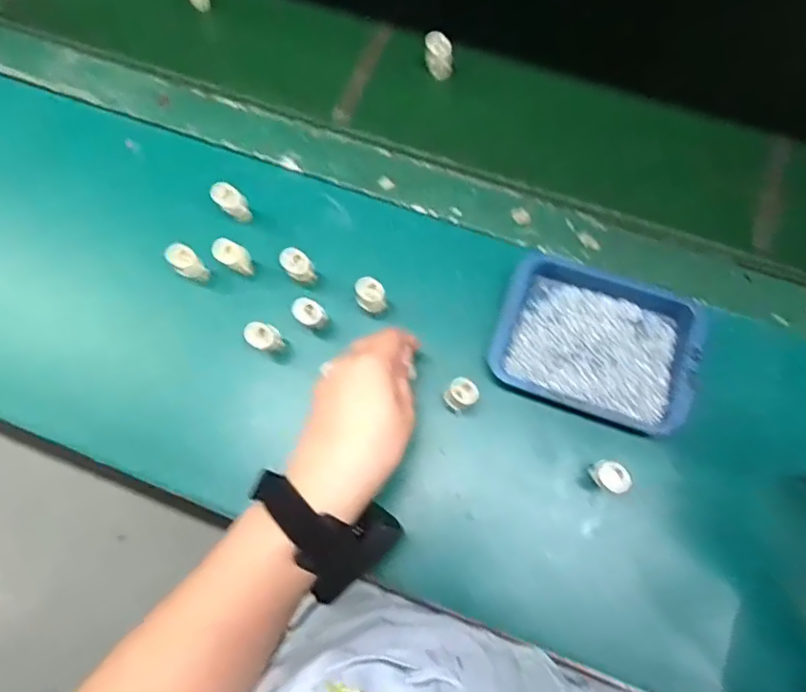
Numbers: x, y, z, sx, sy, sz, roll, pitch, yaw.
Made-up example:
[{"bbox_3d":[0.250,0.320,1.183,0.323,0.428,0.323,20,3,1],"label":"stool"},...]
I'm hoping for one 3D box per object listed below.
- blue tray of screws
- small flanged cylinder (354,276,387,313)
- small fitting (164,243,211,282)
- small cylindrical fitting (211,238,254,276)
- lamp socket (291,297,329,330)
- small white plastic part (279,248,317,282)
[{"bbox_3d":[0.161,-0.005,0.475,0.161,0.031,0.130,20,74,6],"label":"blue tray of screws"},{"bbox_3d":[-0.027,-0.038,0.487,0.024,0.049,0.026,-9,73,-3],"label":"small flanged cylinder"},{"bbox_3d":[-0.187,-0.069,0.501,0.022,0.048,0.024,0,73,0],"label":"small fitting"},{"bbox_3d":[-0.147,-0.075,0.501,0.025,0.050,0.024,0,73,0],"label":"small cylindrical fitting"},{"bbox_3d":[-0.078,-0.023,0.483,0.024,0.047,0.021,2,73,1],"label":"lamp socket"},{"bbox_3d":[-0.090,-0.068,0.490,0.024,0.043,0.017,-22,74,-6],"label":"small white plastic part"}]

